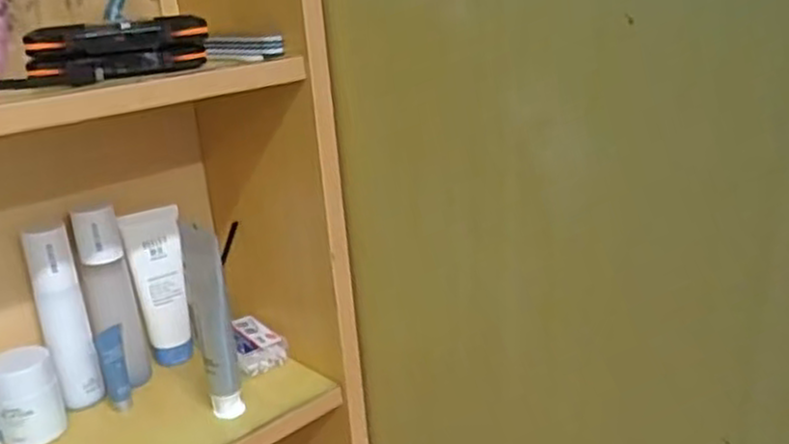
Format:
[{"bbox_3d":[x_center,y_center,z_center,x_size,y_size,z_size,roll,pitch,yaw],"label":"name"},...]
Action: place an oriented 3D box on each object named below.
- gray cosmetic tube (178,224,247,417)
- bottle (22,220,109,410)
[{"bbox_3d":[-0.156,0.086,0.636,0.031,0.172,0.043,-11,19,-17],"label":"gray cosmetic tube"},{"bbox_3d":[-0.298,0.084,0.671,0.039,0.164,0.033,-14,20,-26],"label":"bottle"}]

